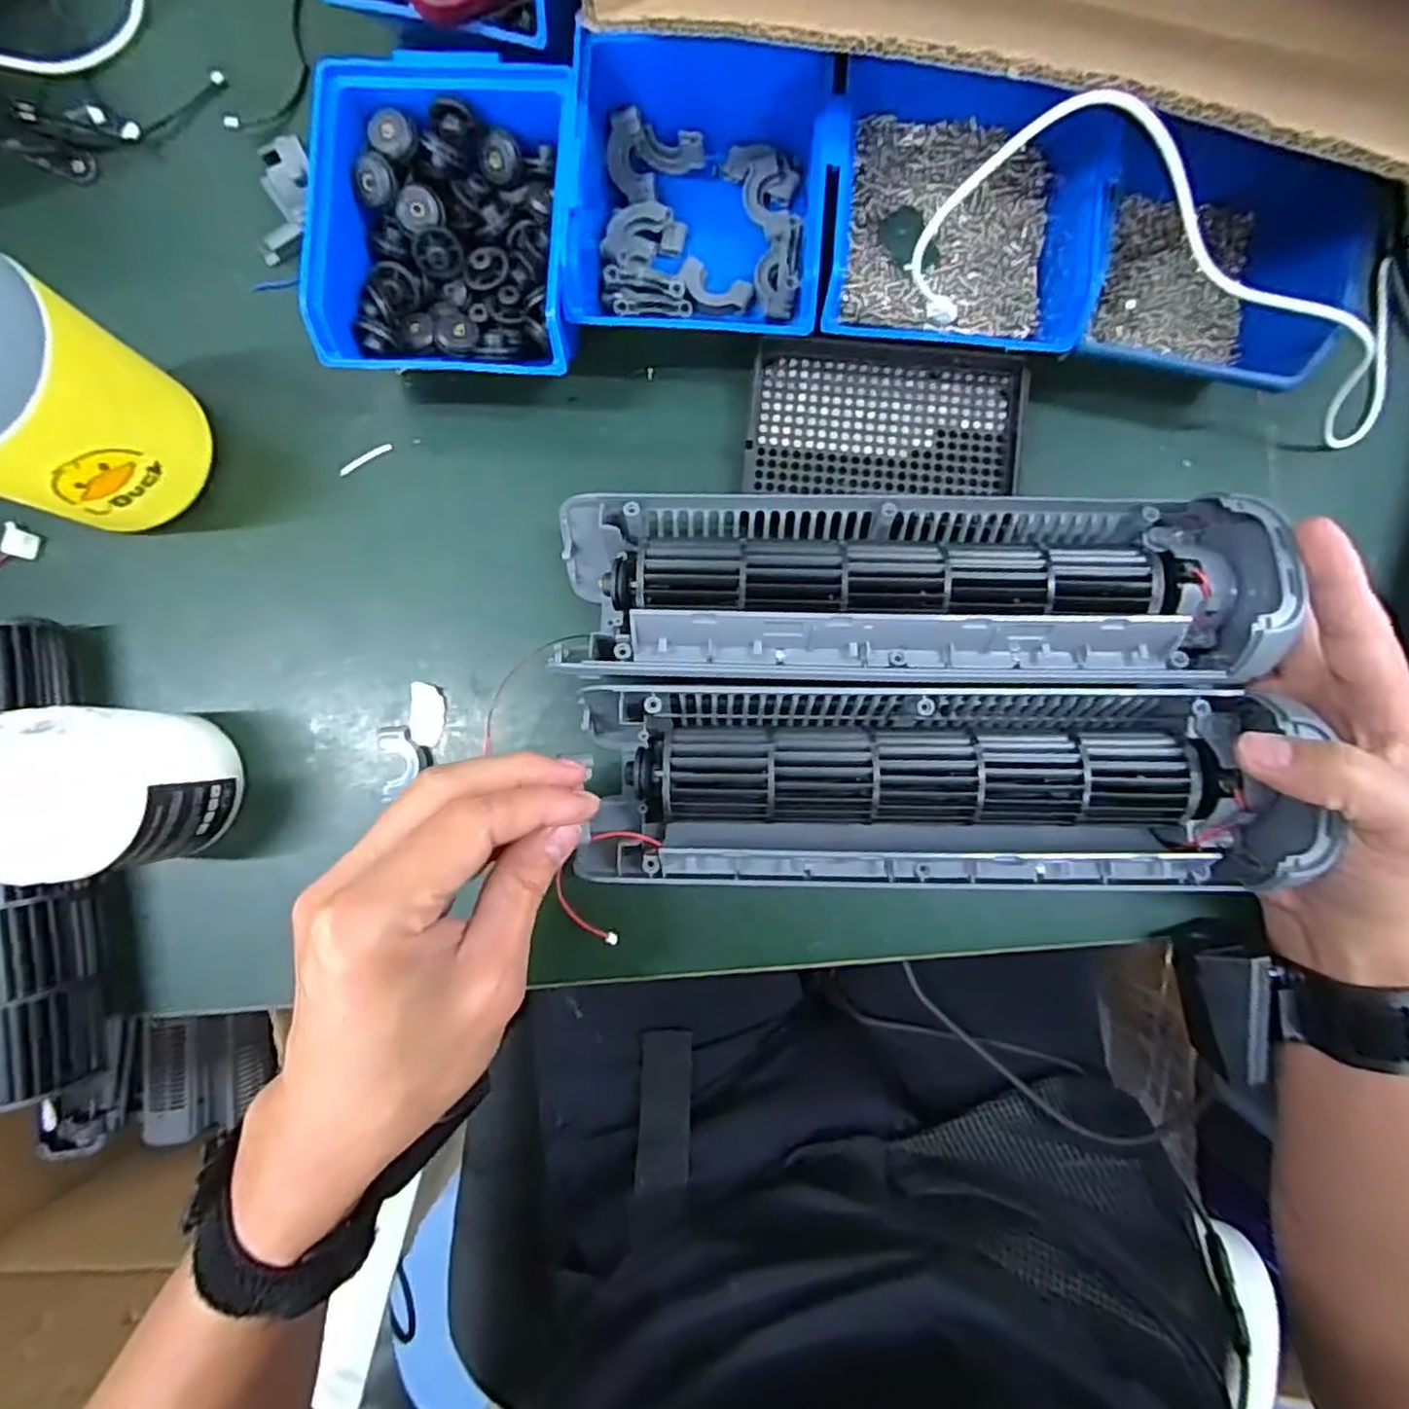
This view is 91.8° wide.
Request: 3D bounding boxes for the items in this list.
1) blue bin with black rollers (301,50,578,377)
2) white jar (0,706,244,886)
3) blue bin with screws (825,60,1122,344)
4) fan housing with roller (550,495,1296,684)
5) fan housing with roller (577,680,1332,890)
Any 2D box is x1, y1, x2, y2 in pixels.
[{"bbox_3d":[-0.118,-0.229,0.334,0.117,0.065,0.138,1,87,1],"label":"blue bin with black rollers"},{"bbox_3d":[-0.274,0.039,0.321,0.071,0.087,0.071,0,87,1],"label":"white jar"},{"bbox_3d":[0.121,-0.234,0.324,0.115,0.053,0.128,9,87,2],"label":"blue bin with screws"},{"bbox_3d":[0.085,-0.053,0.305,0.301,0.059,0.083,1,88,3],"label":"fan housing with roller"},{"bbox_3d":[0.097,0.036,0.304,0.299,0.048,0.087,1,88,3],"label":"fan housing with roller"}]

